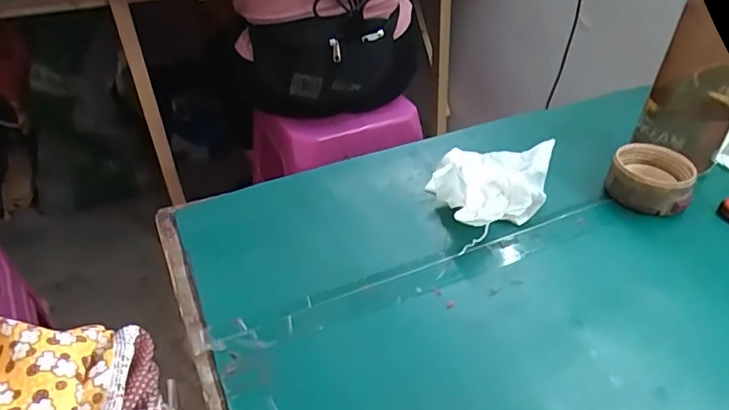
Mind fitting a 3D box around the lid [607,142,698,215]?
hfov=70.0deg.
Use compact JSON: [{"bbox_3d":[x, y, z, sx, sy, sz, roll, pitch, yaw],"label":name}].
[{"bbox_3d":[0.258,-0.022,0.474,0.069,0.041,0.062,16,40,16],"label":"lid"}]

